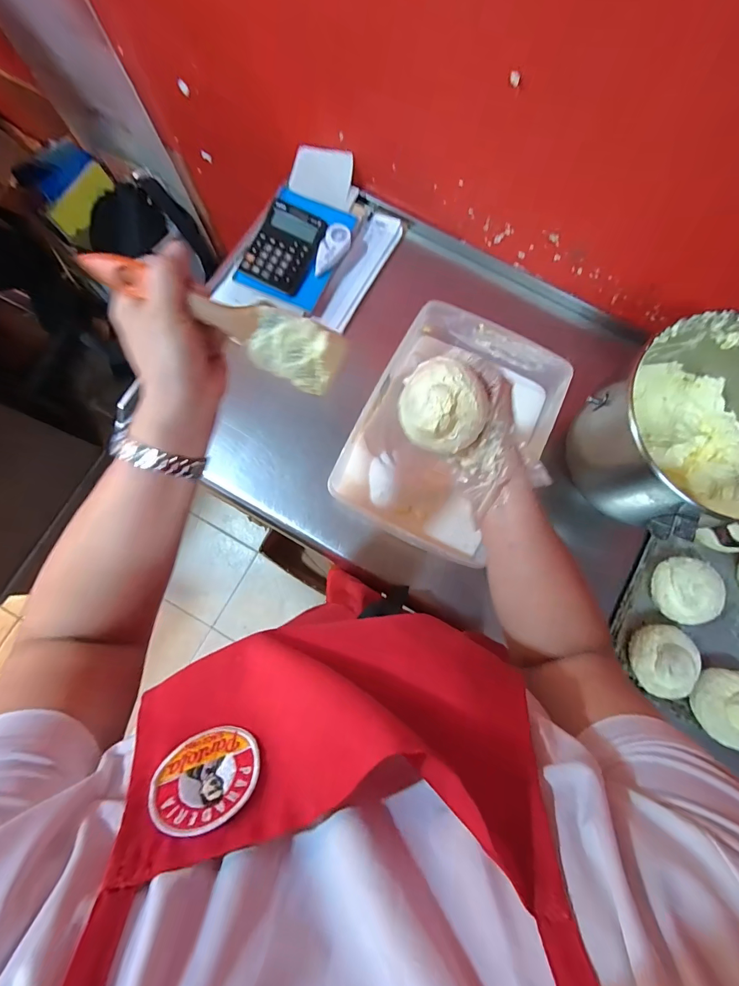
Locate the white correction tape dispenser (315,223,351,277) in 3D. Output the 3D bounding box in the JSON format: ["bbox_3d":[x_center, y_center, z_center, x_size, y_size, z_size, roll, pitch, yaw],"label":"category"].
[{"bbox_3d":[-0.061,-0.405,0.639,0.043,0.014,0.095,23,79,4],"label":"white correction tape dispenser"}]

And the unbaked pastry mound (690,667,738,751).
[{"bbox_3d":[0.492,0.289,0.506,0.089,0.049,0.098,18,79,3],"label":"unbaked pastry mound"}]

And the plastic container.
[{"bbox_3d":[0.119,-0.090,0.573,0.253,0.073,0.345,28,80,5],"label":"plastic container"}]

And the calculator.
[{"bbox_3d":[-0.141,-0.412,0.638,0.102,0.018,0.140,23,80,4],"label":"calculator"}]

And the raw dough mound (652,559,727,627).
[{"bbox_3d":[0.462,0.141,0.552,0.081,0.061,0.091,3,79,0],"label":"raw dough mound"}]

